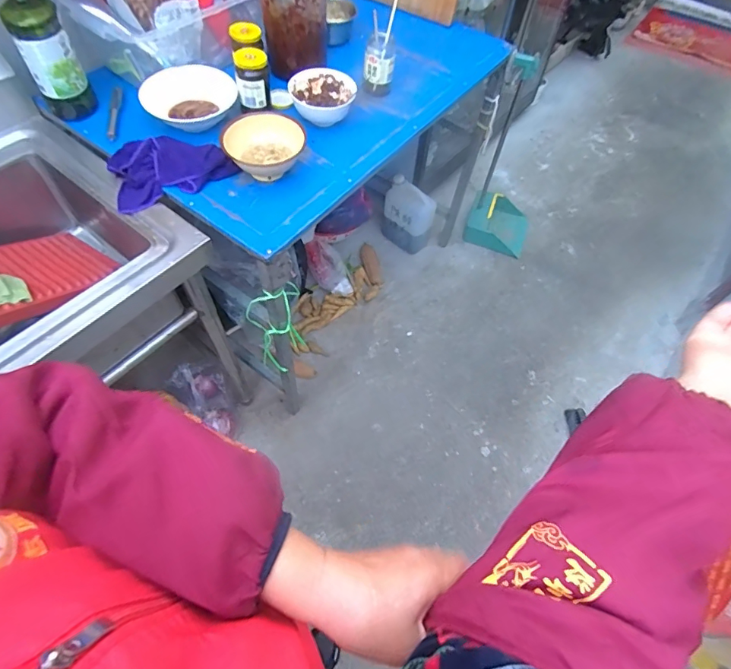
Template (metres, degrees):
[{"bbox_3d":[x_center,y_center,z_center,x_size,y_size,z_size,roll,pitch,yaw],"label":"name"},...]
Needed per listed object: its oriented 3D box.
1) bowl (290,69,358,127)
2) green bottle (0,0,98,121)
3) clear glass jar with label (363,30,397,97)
[{"bbox_3d":[-0.091,-0.511,0.972,0.141,0.081,0.108,-5,54,-3],"label":"bowl"},{"bbox_3d":[-0.606,-0.539,0.841,0.093,0.264,0.083,-31,59,-20],"label":"green bottle"},{"bbox_3d":[0.030,-0.595,1.001,0.071,0.120,0.059,3,54,3],"label":"clear glass jar with label"}]

